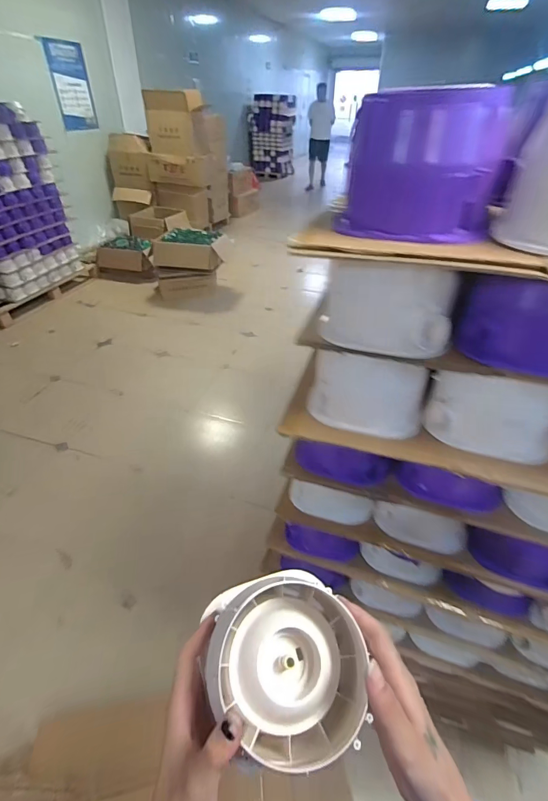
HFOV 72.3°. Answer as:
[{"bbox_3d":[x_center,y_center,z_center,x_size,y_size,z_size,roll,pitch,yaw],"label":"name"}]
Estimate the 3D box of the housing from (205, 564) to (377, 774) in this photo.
[{"bbox_3d":[0.009,0.230,0.332,0.132,0.072,0.132,4,63,-9],"label":"housing"}]

